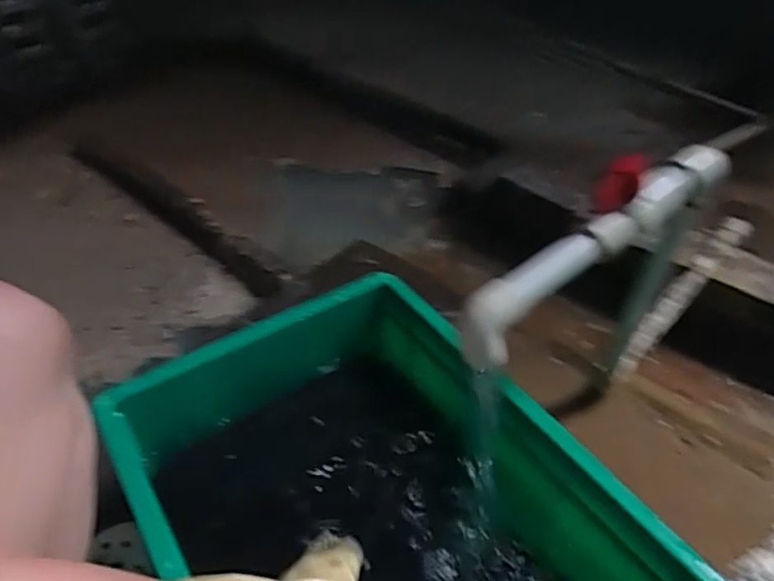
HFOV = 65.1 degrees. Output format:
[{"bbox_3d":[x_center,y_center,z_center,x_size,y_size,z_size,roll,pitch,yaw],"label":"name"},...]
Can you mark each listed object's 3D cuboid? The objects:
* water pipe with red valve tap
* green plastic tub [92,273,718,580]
[{"bbox_3d":[0.173,-0.051,0.486,0.288,0.095,0.034,-36,51,-13],"label":"water pipe with red valve tap"},{"bbox_3d":[0.013,0.244,0.574,0.352,0.174,0.524,-28,49,-29],"label":"green plastic tub"}]

